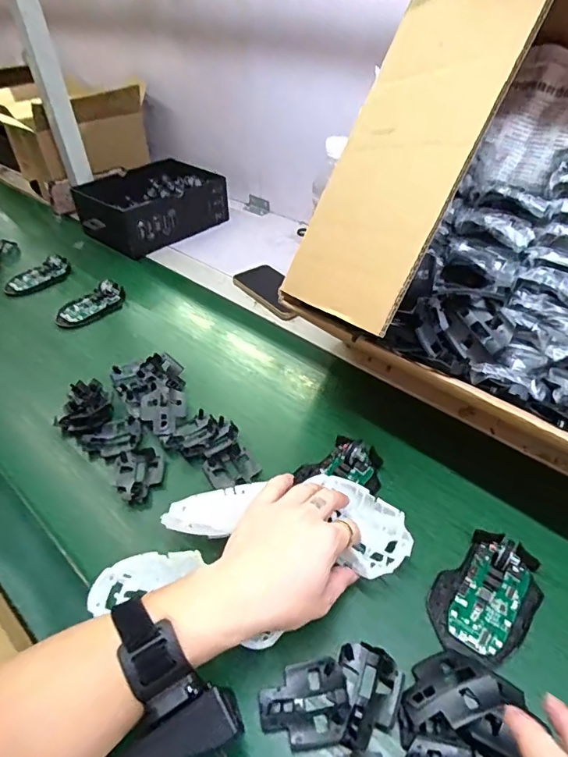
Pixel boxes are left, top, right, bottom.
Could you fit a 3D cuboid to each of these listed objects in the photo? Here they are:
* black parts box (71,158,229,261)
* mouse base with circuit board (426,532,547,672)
[{"bbox_3d":[-0.268,-0.347,0.963,0.212,0.095,0.260,28,53,31],"label":"black parts box"},{"bbox_3d":[0.173,0.179,0.401,0.073,0.024,0.111,29,54,32],"label":"mouse base with circuit board"}]

